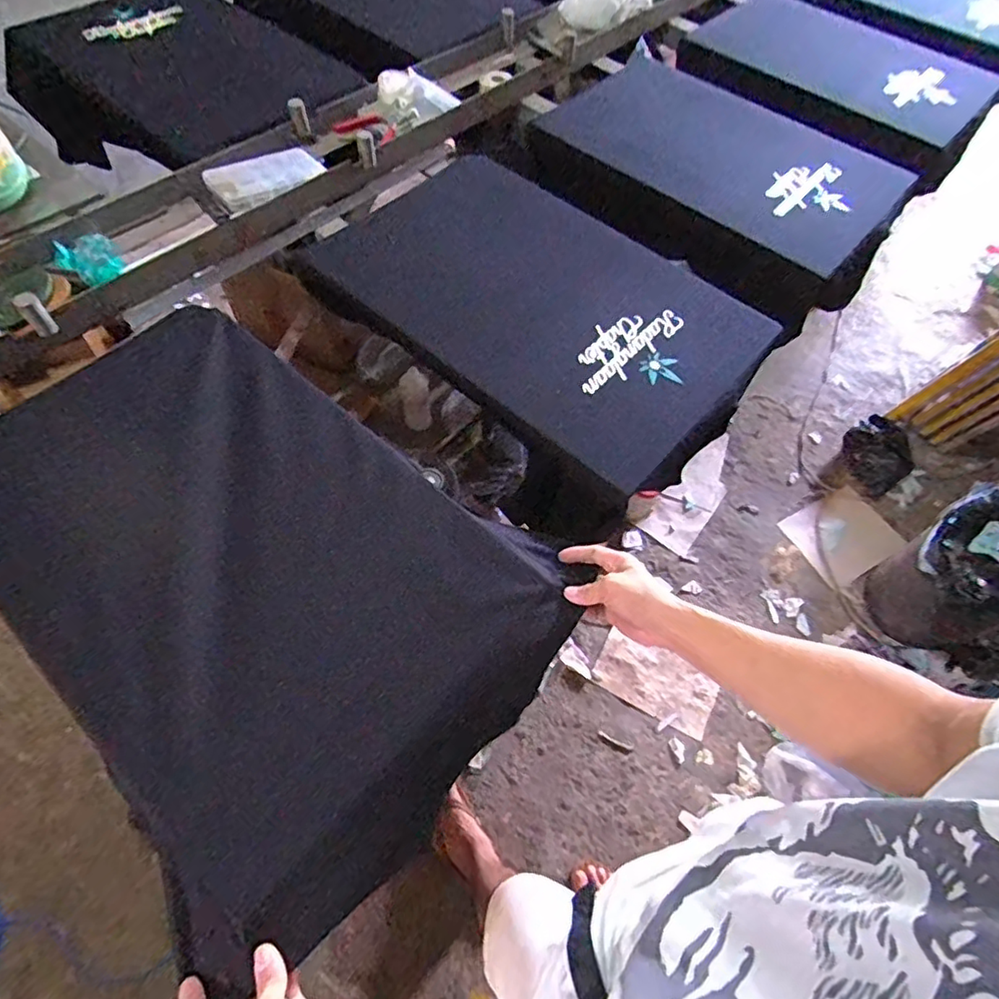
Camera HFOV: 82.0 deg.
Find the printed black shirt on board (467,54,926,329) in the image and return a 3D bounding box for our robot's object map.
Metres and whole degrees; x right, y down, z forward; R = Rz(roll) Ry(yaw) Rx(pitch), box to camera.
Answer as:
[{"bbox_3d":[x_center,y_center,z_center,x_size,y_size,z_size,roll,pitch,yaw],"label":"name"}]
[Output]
[{"bbox_3d":[0.379,-0.645,1.139,0.759,0.188,0.342,38,64,17],"label":"printed black shirt on board"}]

